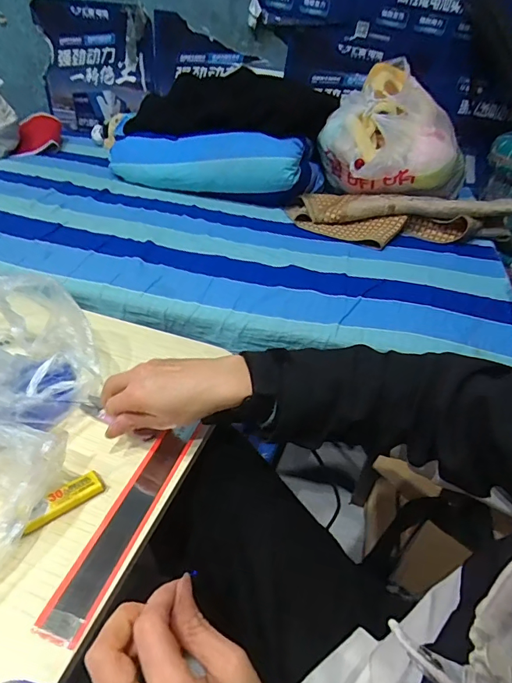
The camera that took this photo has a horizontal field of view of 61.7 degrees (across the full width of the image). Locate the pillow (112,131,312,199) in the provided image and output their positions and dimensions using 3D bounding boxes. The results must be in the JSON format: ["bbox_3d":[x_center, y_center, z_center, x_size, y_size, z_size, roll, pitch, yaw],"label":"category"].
[{"bbox_3d":[-0.123,-0.471,1.114,0.544,0.160,0.145,15,36,11],"label":"pillow"}]

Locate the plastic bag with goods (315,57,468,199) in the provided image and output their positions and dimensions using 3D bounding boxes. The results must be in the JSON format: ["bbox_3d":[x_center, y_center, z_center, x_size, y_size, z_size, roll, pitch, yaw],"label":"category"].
[{"bbox_3d":[0.347,-0.518,1.060,0.275,0.257,0.257,-16,41,-29],"label":"plastic bag with goods"}]

